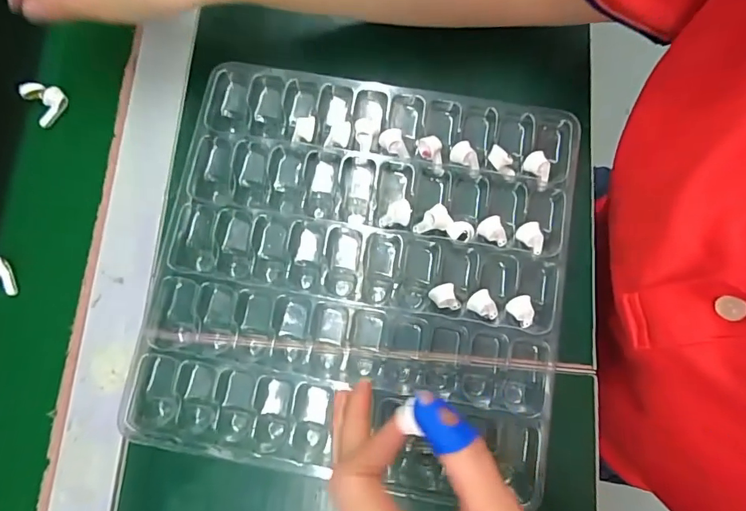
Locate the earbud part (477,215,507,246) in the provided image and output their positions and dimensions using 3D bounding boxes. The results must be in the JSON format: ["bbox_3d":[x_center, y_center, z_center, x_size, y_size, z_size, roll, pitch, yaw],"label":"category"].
[{"bbox_3d":[0.079,-0.016,0.295,0.020,0.006,0.015,36,80,7],"label":"earbud part"}]

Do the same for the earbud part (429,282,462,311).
[{"bbox_3d":[0.044,0.027,0.285,0.017,0.007,0.017,-16,78,-1],"label":"earbud part"}]

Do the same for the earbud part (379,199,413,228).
[{"bbox_3d":[0.015,-0.028,0.301,0.019,0.014,0.016,6,78,1],"label":"earbud part"}]

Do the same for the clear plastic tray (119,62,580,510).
[{"bbox_3d":[-0.004,0.009,0.299,0.273,0.031,0.256,10,78,2],"label":"clear plastic tray"}]

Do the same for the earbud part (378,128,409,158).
[{"bbox_3d":[0.015,-0.077,0.312,0.021,0.017,0.013,5,78,1],"label":"earbud part"}]

